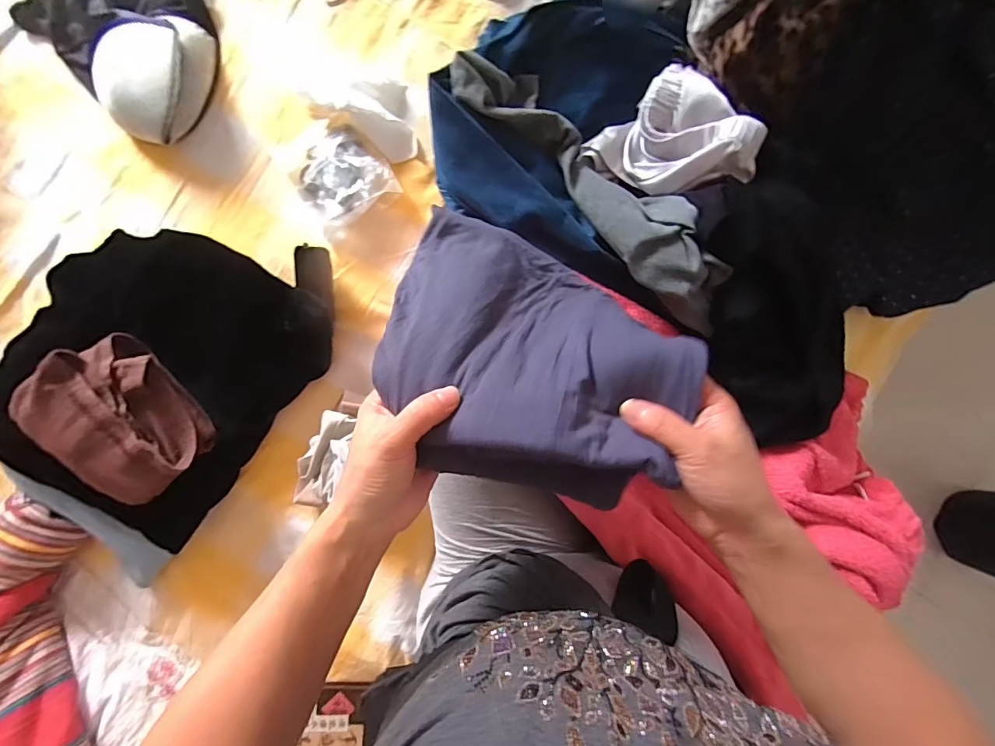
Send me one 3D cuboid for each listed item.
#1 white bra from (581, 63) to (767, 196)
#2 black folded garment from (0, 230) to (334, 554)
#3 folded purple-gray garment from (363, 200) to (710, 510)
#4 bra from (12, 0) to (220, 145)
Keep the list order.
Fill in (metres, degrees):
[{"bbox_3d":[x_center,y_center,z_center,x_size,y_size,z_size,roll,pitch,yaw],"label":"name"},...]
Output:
[{"bbox_3d":[0.199,-0.251,0.516,0.125,0.087,0.152,-38,88,-4],"label":"white bra"},{"bbox_3d":[-0.358,-0.027,0.496,0.267,0.100,0.359,36,86,1],"label":"black folded garment"},{"bbox_3d":[0.030,-0.020,0.359,0.234,0.063,0.217,10,57,6],"label":"folded purple-gray garment"},{"bbox_3d":[-0.428,-0.413,0.551,0.202,0.062,0.242,-41,88,-4],"label":"bra"}]

